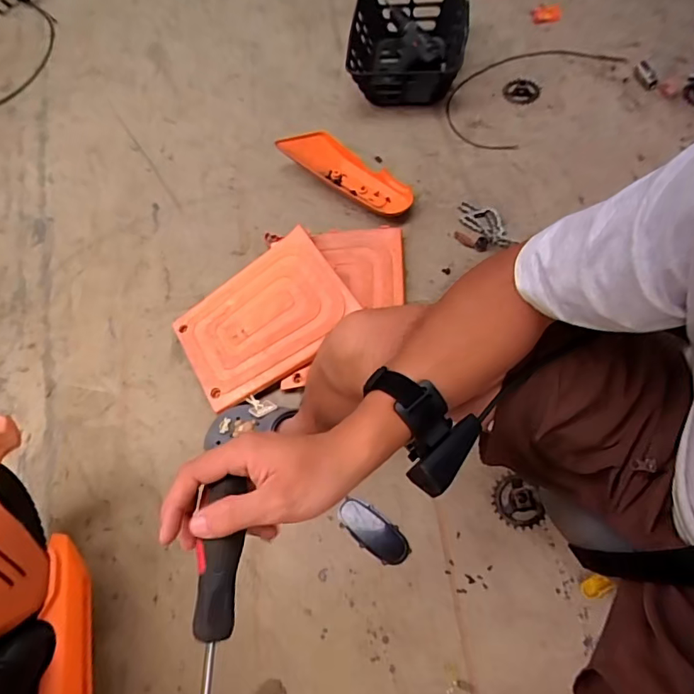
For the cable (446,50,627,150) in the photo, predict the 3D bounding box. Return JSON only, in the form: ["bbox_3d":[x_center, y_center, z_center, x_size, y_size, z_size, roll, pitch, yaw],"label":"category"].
[{"bbox_3d":[0.450,-0.665,1.253,0.472,0.021,0.261,-40,68,-15],"label":"cable"}]

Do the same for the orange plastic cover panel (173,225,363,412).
[{"bbox_3d":[-0.165,-0.062,0.961,0.327,0.020,0.266,-34,63,0],"label":"orange plastic cover panel"}]

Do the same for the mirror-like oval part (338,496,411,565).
[{"bbox_3d":[0.043,0.303,0.811,0.130,0.011,0.058,33,73,19],"label":"mirror-like oval part"}]

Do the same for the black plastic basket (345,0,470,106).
[{"bbox_3d":[0.158,-0.786,1.292,0.297,0.137,0.338,1,65,7],"label":"black plastic basket"}]

